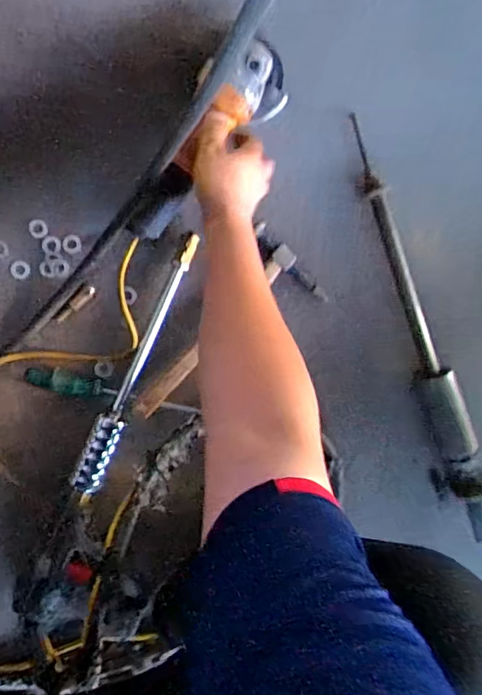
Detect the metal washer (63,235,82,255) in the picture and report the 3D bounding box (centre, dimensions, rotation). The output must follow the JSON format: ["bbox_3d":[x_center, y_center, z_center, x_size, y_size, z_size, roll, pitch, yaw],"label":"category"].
[{"bbox_3d":[-0.224,-0.137,0.631,0.025,0.004,0.024,0,93,-8],"label":"metal washer"}]

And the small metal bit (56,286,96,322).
[{"bbox_3d":[-0.218,-0.057,0.633,0.064,0.013,0.013,-44,98,-3],"label":"small metal bit"}]

